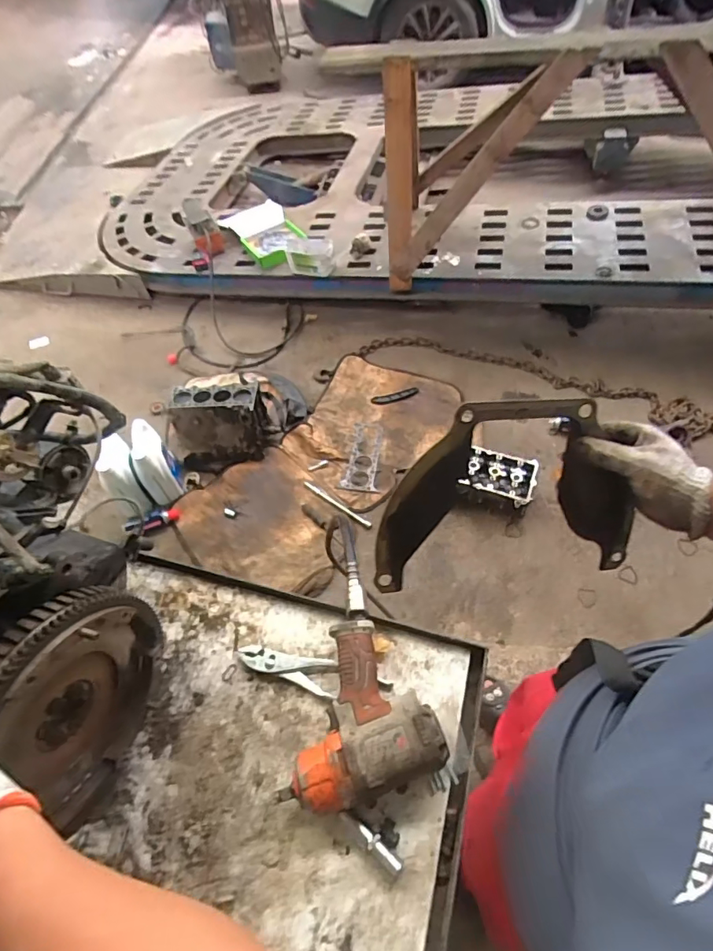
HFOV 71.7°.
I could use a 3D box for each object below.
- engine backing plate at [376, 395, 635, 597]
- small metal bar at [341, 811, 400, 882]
[{"bbox_3d":[0.165,0.019,0.511,0.285,0.197,0.012,-2,22,-9],"label":"engine backing plate"},{"bbox_3d":[0.022,0.375,0.517,0.037,0.019,0.075,-40,62,-21],"label":"small metal bar"}]

